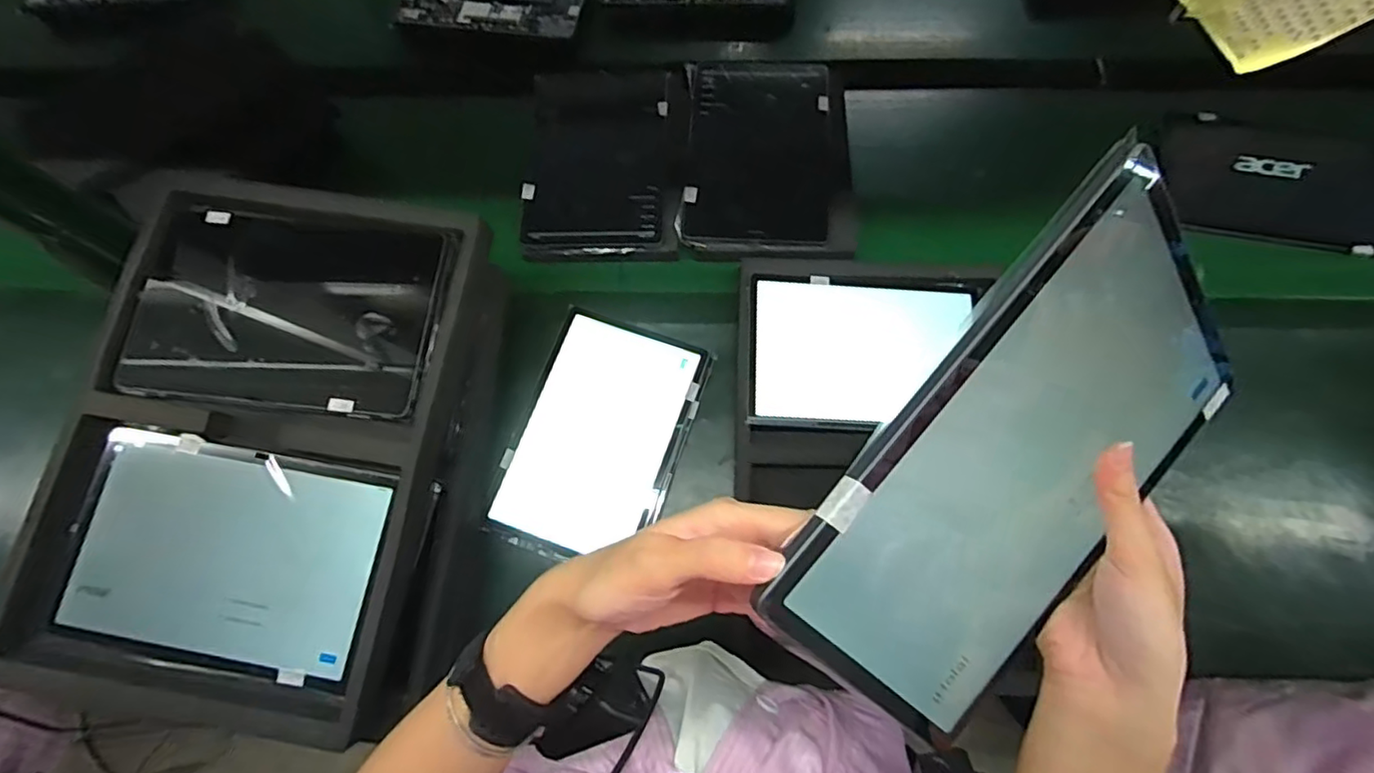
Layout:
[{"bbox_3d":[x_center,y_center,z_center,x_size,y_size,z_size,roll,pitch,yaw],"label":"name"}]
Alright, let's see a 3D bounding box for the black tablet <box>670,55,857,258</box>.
[{"bbox_3d":[0.094,-0.283,0.742,0.202,0.019,0.286,-1,71,2],"label":"black tablet"}]

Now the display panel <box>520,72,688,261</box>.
[{"bbox_3d":[-0.097,-0.272,0.743,0.187,0.020,0.261,0,70,3],"label":"display panel"}]

